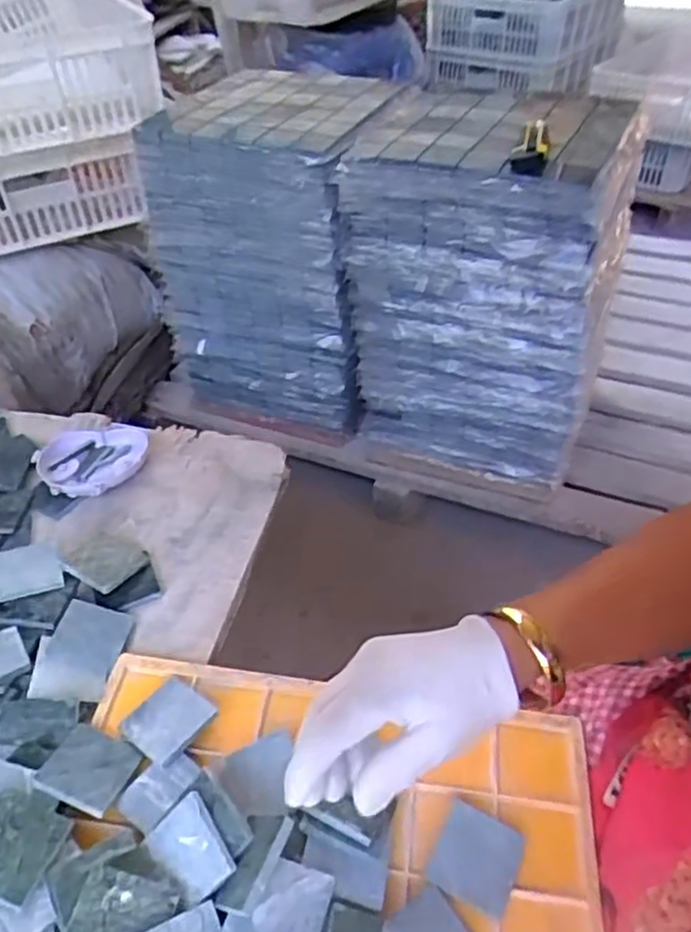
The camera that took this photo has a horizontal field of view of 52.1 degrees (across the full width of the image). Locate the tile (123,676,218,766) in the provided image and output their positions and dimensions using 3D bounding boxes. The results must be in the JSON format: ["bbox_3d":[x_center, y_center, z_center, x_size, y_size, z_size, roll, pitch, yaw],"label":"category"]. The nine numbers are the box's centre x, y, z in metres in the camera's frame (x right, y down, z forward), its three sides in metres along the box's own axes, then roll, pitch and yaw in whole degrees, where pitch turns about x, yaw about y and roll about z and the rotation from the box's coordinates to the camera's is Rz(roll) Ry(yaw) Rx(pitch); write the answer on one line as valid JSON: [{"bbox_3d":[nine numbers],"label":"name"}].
[{"bbox_3d":[-0.117,0.168,0.467,0.048,0.012,0.048,28,51,30],"label":"tile"}]

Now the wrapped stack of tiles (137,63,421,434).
[{"bbox_3d":[-0.095,-0.365,1.210,0.358,0.449,0.321,14,46,18],"label":"wrapped stack of tiles"}]

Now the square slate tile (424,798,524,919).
[{"bbox_3d":[0.077,0.229,0.415,0.046,0.007,0.047,18,47,22],"label":"square slate tile"}]

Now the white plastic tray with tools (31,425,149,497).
[{"bbox_3d":[-0.233,-0.003,0.661,0.100,0.021,0.093,-19,45,-16],"label":"white plastic tray with tools"}]

